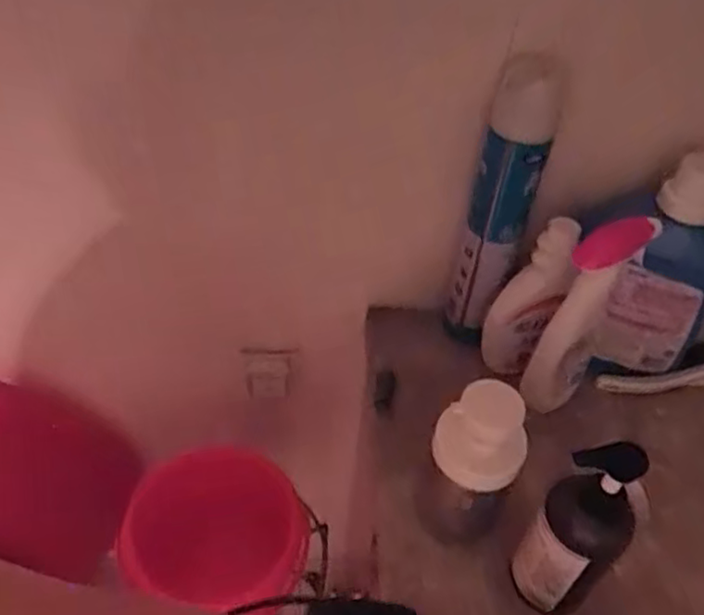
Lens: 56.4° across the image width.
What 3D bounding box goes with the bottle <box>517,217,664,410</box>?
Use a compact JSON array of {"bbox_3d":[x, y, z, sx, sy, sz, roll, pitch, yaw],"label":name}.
[{"bbox_3d":[0.246,0.008,0.708,0.064,0.248,0.073,24,47,17],"label":"bottle"}]

